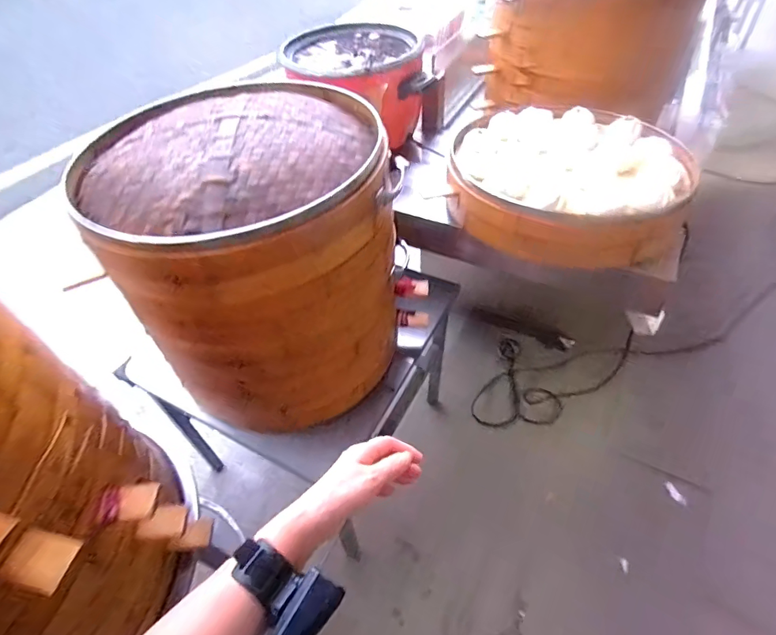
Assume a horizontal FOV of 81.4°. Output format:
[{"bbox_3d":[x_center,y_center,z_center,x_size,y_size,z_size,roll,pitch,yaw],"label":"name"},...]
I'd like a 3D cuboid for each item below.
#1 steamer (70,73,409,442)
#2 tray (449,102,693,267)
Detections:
[{"bbox_3d":[-0.203,-0.111,0.829,0.402,0.465,0.465,34,59,29],"label":"steamer"},{"bbox_3d":[0.377,-0.309,0.974,0.468,0.124,0.409,5,49,8],"label":"tray"}]

